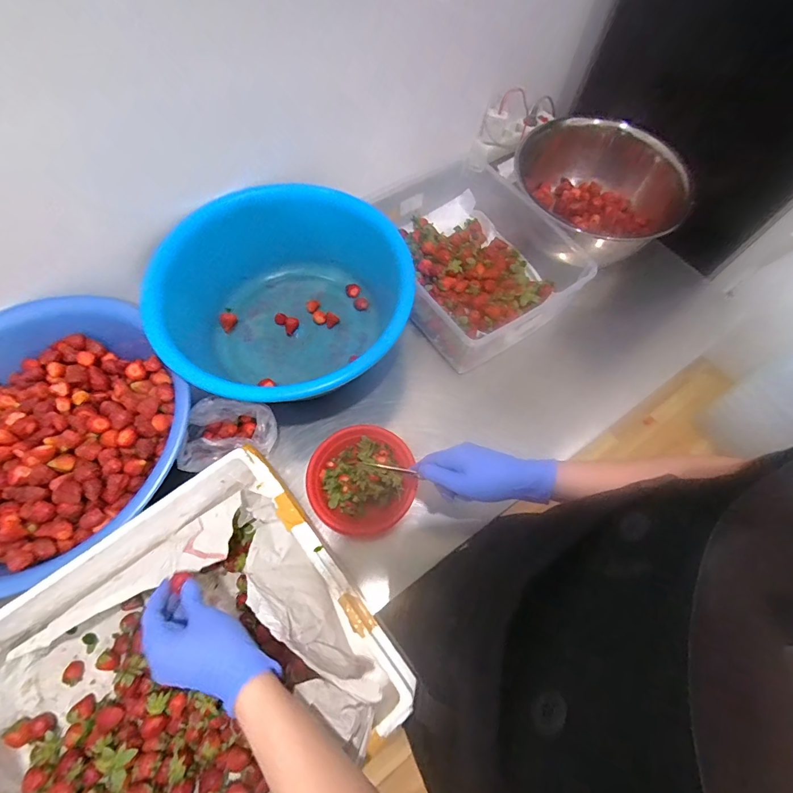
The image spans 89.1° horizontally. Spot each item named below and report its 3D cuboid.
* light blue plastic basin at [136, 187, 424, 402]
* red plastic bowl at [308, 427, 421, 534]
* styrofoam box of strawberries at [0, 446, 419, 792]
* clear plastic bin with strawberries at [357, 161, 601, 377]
[{"bbox_3d":[-0.205,-0.173,0.702,0.378,0.197,0.365,1,65,-2],"label":"light blue plastic basin"},{"bbox_3d":[-0.052,0.130,0.622,0.159,0.067,0.151,1,65,-2],"label":"red plastic bowl"},{"bbox_3d":[-0.240,0.336,0.448,0.433,0.151,0.379,-36,72,-17],"label":"styrofoam box of strawberries"},{"bbox_3d":[0.150,-0.290,0.780,0.351,0.137,0.393,-30,70,-15],"label":"clear plastic bin with strawberries"}]

